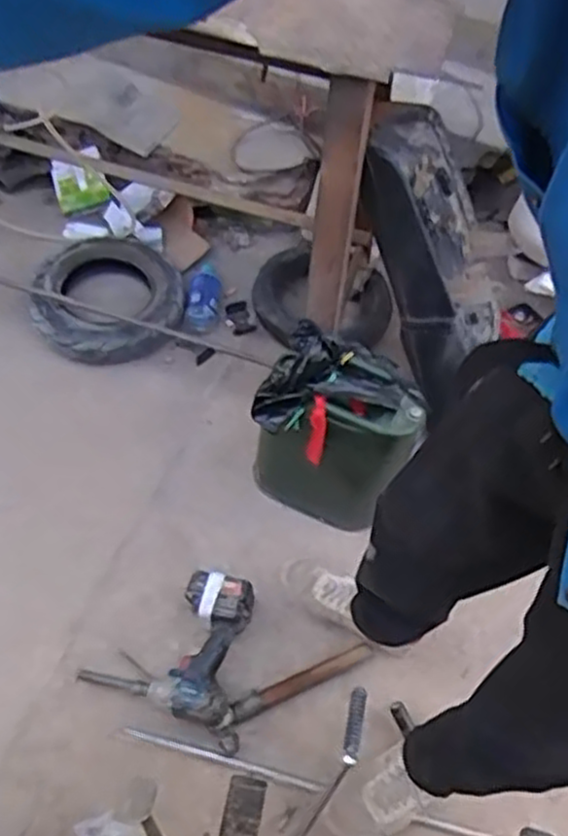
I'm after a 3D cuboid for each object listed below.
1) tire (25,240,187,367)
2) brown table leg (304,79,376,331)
[{"bbox_3d":[-0.412,-0.281,1.749,0.341,0.095,0.358,4,55,-6],"label":"tire"},{"bbox_3d":[0.087,-0.352,1.303,0.081,0.461,0.049,3,34,-7],"label":"brown table leg"}]

